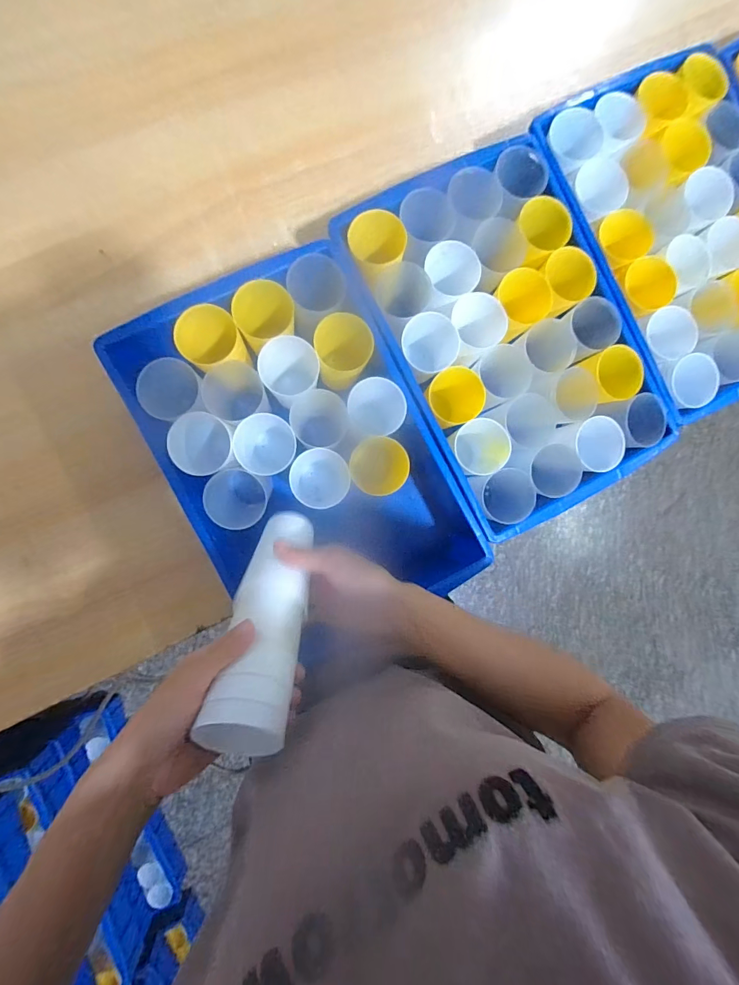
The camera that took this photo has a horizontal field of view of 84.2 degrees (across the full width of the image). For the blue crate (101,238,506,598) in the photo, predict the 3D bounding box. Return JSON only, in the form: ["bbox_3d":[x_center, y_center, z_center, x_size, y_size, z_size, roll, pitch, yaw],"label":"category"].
[{"bbox_3d":[-0.077,-0.046,0.474,0.276,0.101,0.373,-27,90,-6],"label":"blue crate"}]

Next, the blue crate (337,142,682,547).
[{"bbox_3d":[0.164,-0.178,0.494,0.267,0.101,0.395,-28,88,-3],"label":"blue crate"}]

